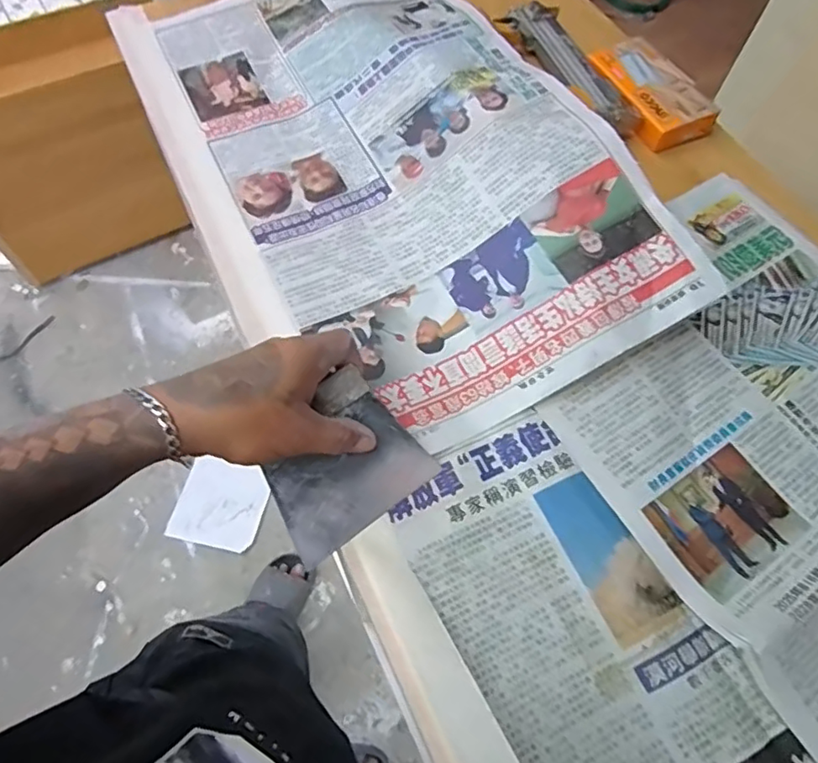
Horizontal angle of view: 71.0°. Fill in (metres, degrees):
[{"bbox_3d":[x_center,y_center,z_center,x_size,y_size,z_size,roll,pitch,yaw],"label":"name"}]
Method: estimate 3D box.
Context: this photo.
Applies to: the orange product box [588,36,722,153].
[{"bbox_3d":[0.240,-0.292,0.581,0.078,0.028,0.127,-23,65,-14],"label":"orange product box"}]

